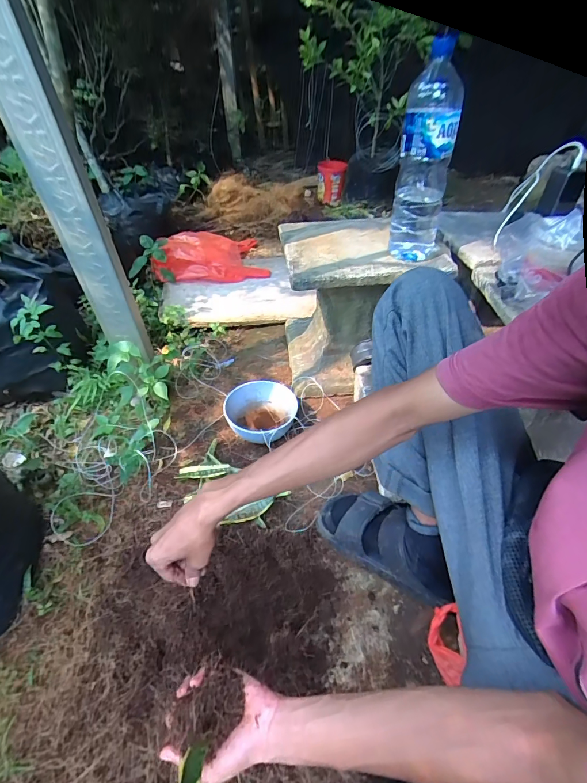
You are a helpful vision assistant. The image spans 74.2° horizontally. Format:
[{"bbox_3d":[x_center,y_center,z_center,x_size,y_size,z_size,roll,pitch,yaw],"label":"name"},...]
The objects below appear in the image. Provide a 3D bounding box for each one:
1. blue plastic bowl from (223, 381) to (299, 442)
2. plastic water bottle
[{"bbox_3d":[-0.069,0.052,0.794,0.137,0.079,0.146,0,44,0],"label":"blue plastic bowl"},{"bbox_3d":[0.215,-0.367,0.638,0.085,0.304,0.073,14,46,13],"label":"plastic water bottle"}]

